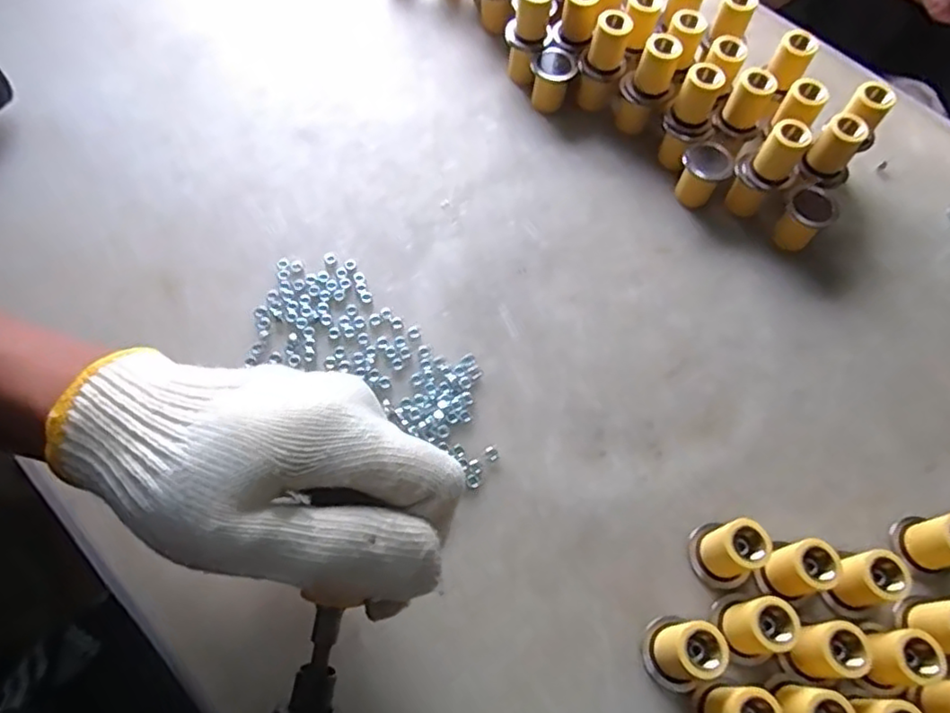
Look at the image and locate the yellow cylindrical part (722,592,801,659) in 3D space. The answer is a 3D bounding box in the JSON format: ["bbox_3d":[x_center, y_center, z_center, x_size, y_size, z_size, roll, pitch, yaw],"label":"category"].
[{"bbox_3d":[0.126,0.120,0.286,0.025,0.032,0.022,-17,65,-11],"label":"yellow cylindrical part"}]

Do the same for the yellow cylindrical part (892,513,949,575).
[{"bbox_3d":[0.224,0.088,0.310,0.022,0.033,0.027,-17,65,-11],"label":"yellow cylindrical part"}]

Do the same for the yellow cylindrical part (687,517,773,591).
[{"bbox_3d":[0.118,0.090,0.298,0.024,0.031,0.030,-22,66,-13],"label":"yellow cylindrical part"}]

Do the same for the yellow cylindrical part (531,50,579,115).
[{"bbox_3d":[0.053,-0.188,0.436,0.028,0.032,0.026,1,63,-2],"label":"yellow cylindrical part"}]

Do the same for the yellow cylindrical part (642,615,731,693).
[{"bbox_3d":[0.090,0.127,0.276,0.027,0.029,0.026,1,63,-2],"label":"yellow cylindrical part"}]

